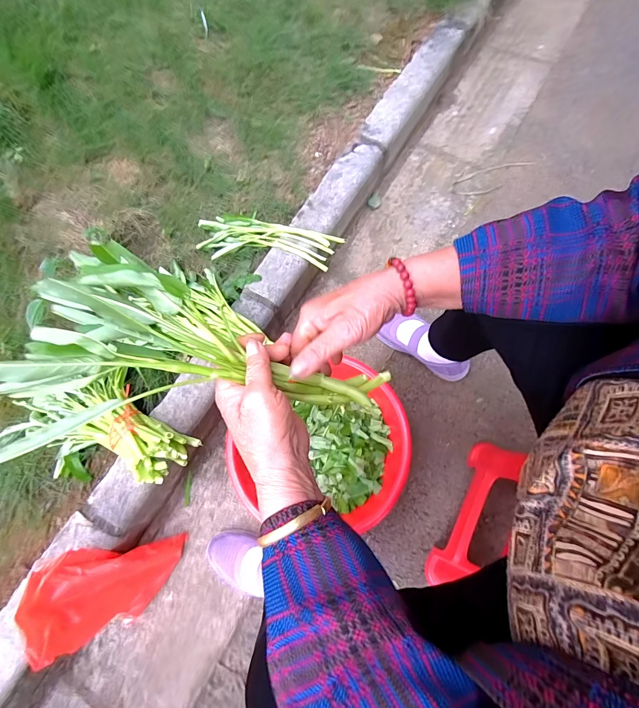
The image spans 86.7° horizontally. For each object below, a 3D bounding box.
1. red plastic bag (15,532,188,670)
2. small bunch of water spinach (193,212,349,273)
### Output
[{"bbox_3d":[-0.361,0.406,0.590,0.155,0.212,0.138,2,71,3],"label":"red plastic bag"},{"bbox_3d":[-0.120,-0.260,0.802,0.336,0.082,0.120,14,74,7],"label":"small bunch of water spinach"}]

